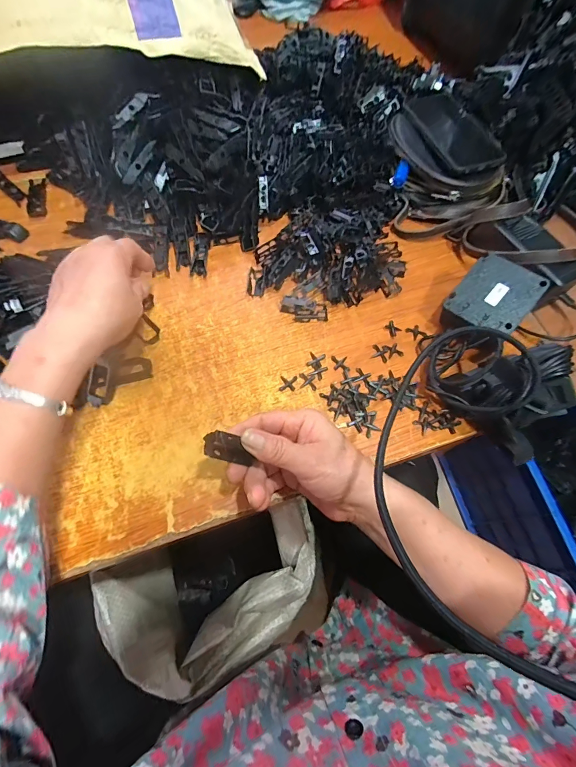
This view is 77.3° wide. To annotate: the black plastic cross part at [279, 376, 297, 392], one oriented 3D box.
[{"bbox_3d":[0.000,0.000,0.383,0.017,0.004,0.018,7,65,0],"label":"black plastic cross part"}]

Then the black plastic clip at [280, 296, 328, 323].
[{"bbox_3d":[0.019,-0.085,0.416,0.054,0.013,0.027,13,65,3],"label":"black plastic clip"}]

